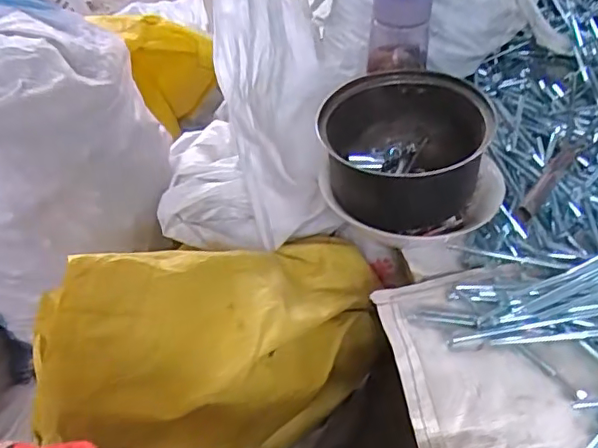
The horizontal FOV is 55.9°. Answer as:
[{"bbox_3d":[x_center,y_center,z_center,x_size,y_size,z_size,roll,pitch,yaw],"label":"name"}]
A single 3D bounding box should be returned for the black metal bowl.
[{"bbox_3d":[0.116,-0.078,0.590,0.173,0.096,0.176,-3,42,3],"label":"black metal bowl"}]

